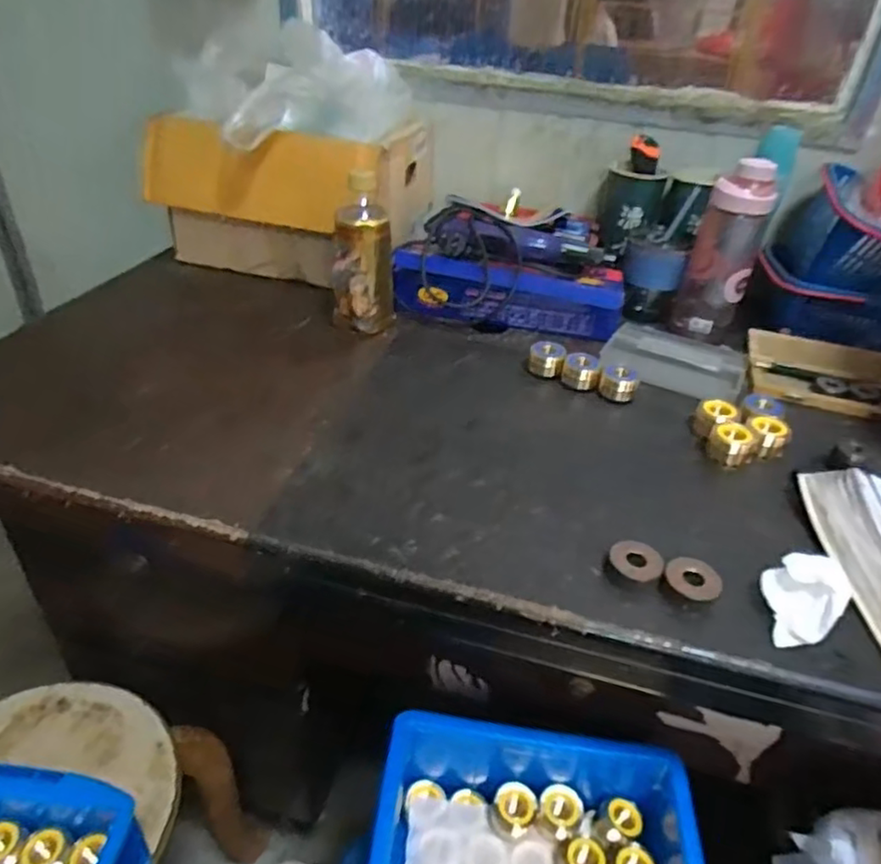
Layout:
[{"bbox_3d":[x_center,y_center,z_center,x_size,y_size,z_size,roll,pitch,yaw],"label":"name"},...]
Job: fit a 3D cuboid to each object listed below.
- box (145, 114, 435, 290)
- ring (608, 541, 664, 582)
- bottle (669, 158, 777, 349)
[{"bbox_3d":[-0.191,-0.335,0.899,0.300,0.198,0.296,13,37,12],"label":"box"},{"bbox_3d":[0.150,0.101,0.489,0.038,0.017,0.034,22,39,23],"label":"ring"},{"bbox_3d":[0.351,-0.219,0.783,0.079,0.205,0.080,16,37,16],"label":"bottle"}]

